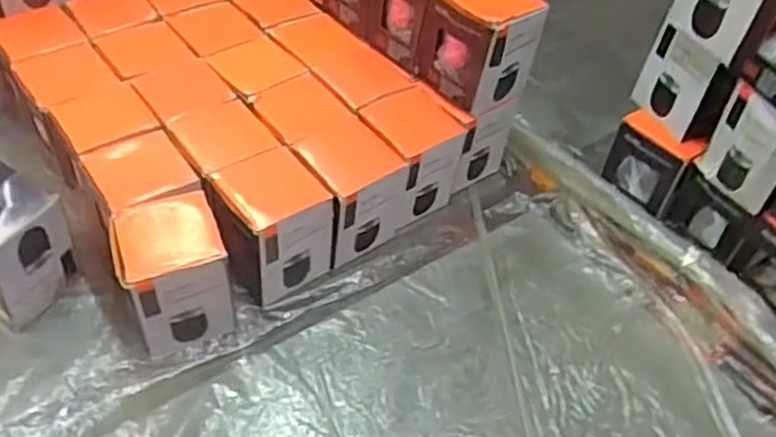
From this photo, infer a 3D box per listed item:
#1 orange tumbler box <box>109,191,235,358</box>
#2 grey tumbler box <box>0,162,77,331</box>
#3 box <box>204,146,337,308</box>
[{"bbox_3d":[-0.209,0.059,0.715,0.097,0.126,0.094,-13,50,-18],"label":"orange tumbler box"},{"bbox_3d":[-0.377,0.028,0.717,0.095,0.129,0.096,27,50,18],"label":"grey tumbler box"},{"bbox_3d":[-0.125,0.012,0.770,0.099,0.126,0.100,-31,57,-30],"label":"box"}]

